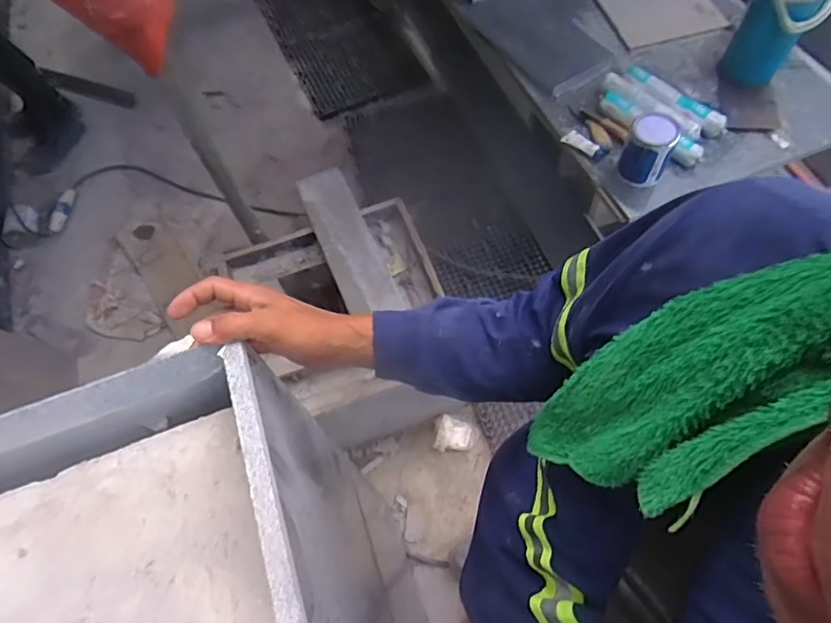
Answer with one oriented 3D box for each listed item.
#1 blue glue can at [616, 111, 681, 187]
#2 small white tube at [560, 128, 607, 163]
[{"bbox_3d":[0.499,-0.351,1.149,0.099,0.130,0.090,20,66,14],"label":"blue glue can"},{"bbox_3d":[0.398,-0.389,1.255,0.039,0.021,0.111,-42,67,-16],"label":"small white tube"}]

